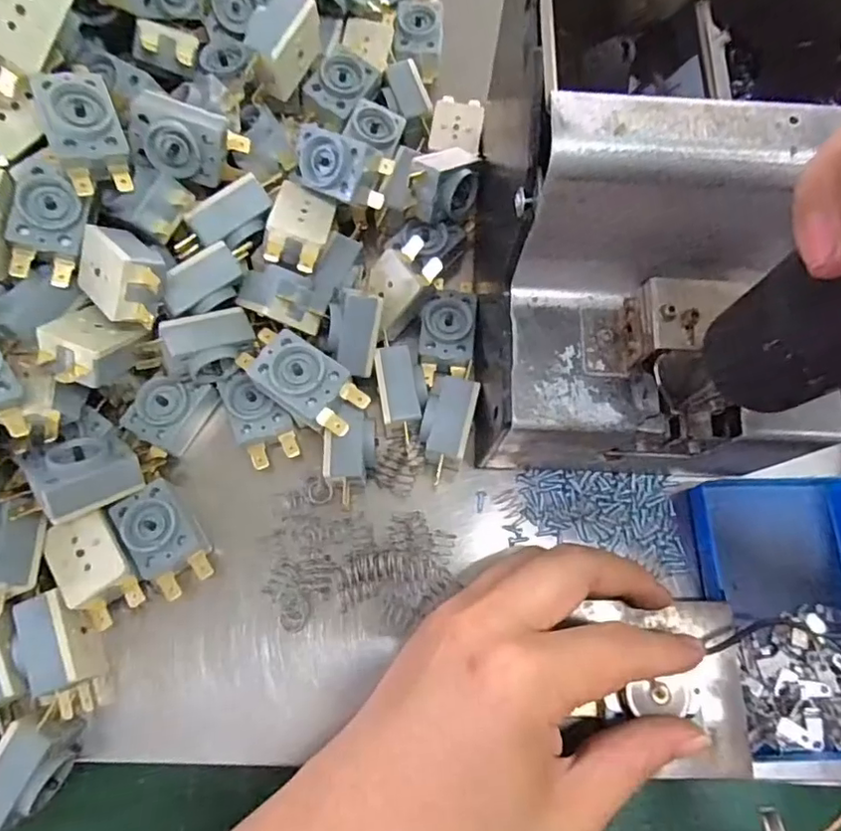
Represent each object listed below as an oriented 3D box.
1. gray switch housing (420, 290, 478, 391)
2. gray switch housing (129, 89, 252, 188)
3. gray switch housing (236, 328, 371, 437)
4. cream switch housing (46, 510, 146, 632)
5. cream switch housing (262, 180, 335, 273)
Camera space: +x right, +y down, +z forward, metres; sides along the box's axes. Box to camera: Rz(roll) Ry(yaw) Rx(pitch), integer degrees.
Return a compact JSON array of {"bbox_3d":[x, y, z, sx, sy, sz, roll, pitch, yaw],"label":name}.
[{"bbox_3d":[0.013,-0.038,0.281,0.026,0.017,0.044,3,75,-1],"label":"gray switch housing"},{"bbox_3d":[-0.101,-0.118,0.249,0.045,0.014,0.031,18,104,-26],"label":"gray switch housing"},{"bbox_3d":[-0.052,-0.014,0.246,0.057,0.019,0.029,34,77,8],"label":"gray switch housing"},{"bbox_3d":[-0.134,0.064,0.244,0.026,0.025,0.044,-28,77,-8],"label":"cream switch housing"},{"bbox_3d":[-0.056,-0.084,0.264,0.026,0.018,0.042,20,58,-18],"label":"cream switch housing"}]

